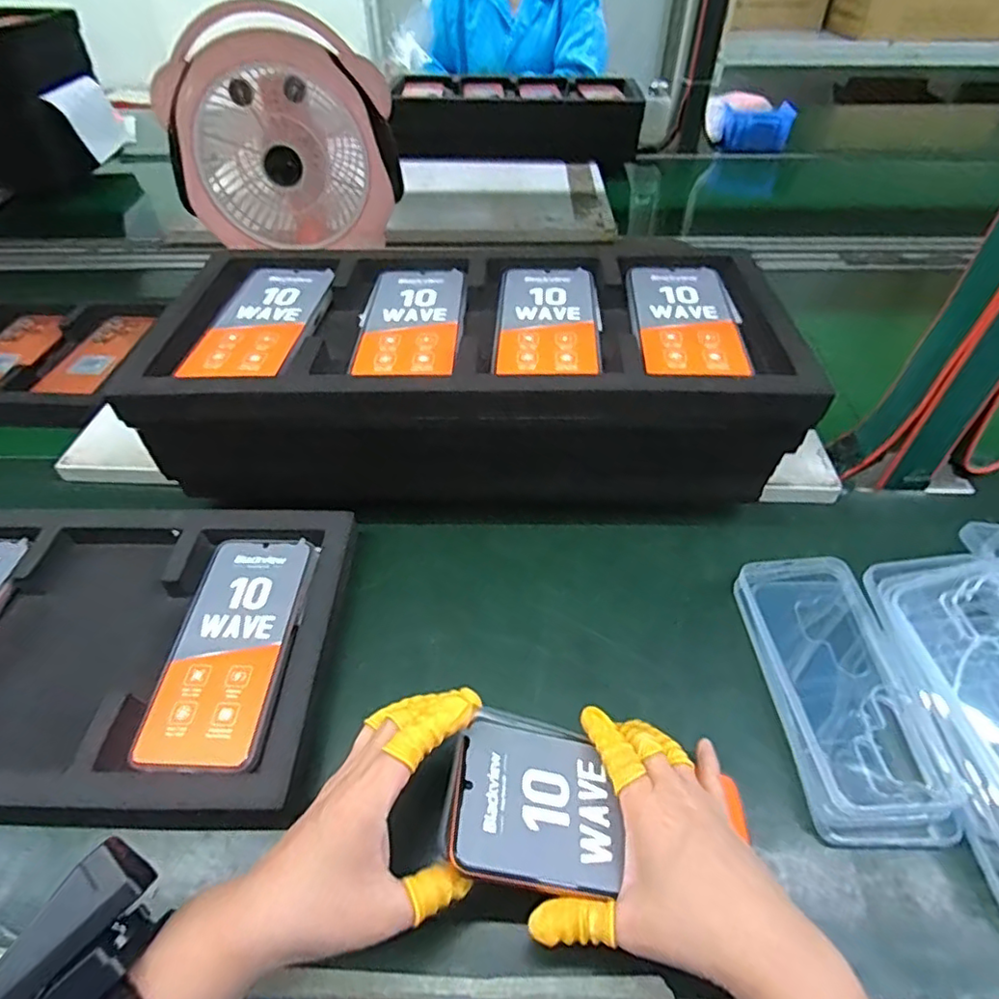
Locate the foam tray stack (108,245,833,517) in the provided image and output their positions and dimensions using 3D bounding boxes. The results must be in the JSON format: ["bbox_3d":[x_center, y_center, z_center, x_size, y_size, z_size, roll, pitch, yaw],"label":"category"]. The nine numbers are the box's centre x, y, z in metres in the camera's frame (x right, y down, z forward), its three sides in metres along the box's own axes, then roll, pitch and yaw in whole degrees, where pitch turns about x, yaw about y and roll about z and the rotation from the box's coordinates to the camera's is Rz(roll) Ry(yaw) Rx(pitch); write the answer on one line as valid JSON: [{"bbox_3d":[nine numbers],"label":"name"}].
[{"bbox_3d":[-0.023,-0.103,0.512,0.479,0.145,0.224,0,47,0],"label":"foam tray stack"}]

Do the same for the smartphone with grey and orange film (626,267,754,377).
[{"bbox_3d":[0.149,-0.146,0.468,0.082,0.005,0.158,2,47,2],"label":"smartphone with grey and orange film"}]

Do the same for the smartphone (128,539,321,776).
[{"bbox_3d":[-0.185,0.102,0.414,0.084,0.015,0.173,2,47,2],"label":"smartphone"}]

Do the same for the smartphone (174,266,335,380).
[{"bbox_3d":[-0.192,-0.148,0.476,0.080,0.009,0.162,6,47,6],"label":"smartphone"}]

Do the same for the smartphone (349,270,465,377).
[{"bbox_3d":[-0.072,-0.144,0.473,0.080,0.006,0.152,1,47,0],"label":"smartphone"}]

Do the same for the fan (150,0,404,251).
[{"bbox_3d":[-0.252,-0.418,0.687,0.244,0.220,0.122,-15,49,-13],"label":"fan"}]

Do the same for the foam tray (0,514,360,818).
[{"bbox_3d":[-0.356,0.103,0.419,0.475,0.030,0.219,1,47,1],"label":"foam tray"}]

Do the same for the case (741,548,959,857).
[{"bbox_3d":[0.224,0.121,0.392,0.080,0.024,0.187,-1,47,-2],"label":"case"}]

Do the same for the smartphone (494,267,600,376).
[{"bbox_3d":[0.039,-0.148,0.472,0.077,0.004,0.158,3,47,2],"label":"smartphone"}]

